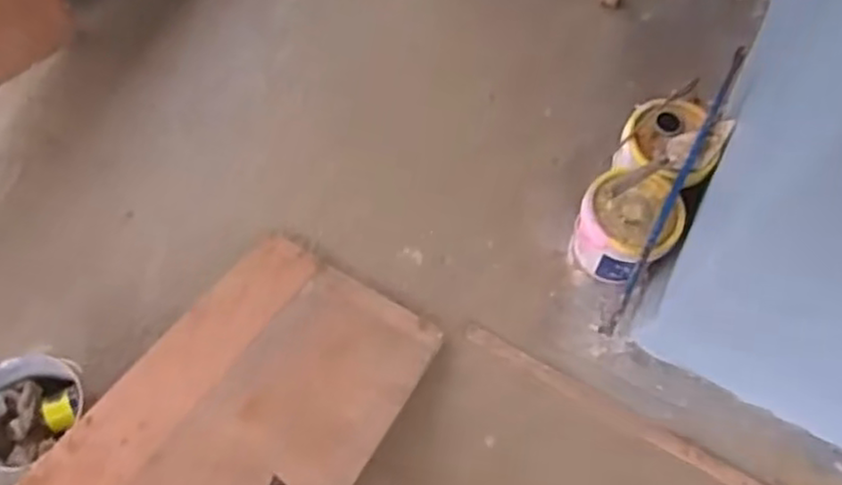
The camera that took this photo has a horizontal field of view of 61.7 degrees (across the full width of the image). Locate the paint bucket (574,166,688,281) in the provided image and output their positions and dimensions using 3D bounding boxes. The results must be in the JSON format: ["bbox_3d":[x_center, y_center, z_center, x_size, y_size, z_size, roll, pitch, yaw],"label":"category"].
[{"bbox_3d":[0.437,-0.035,1.514,0.196,0.207,0.200,1,66,-3],"label":"paint bucket"}]

